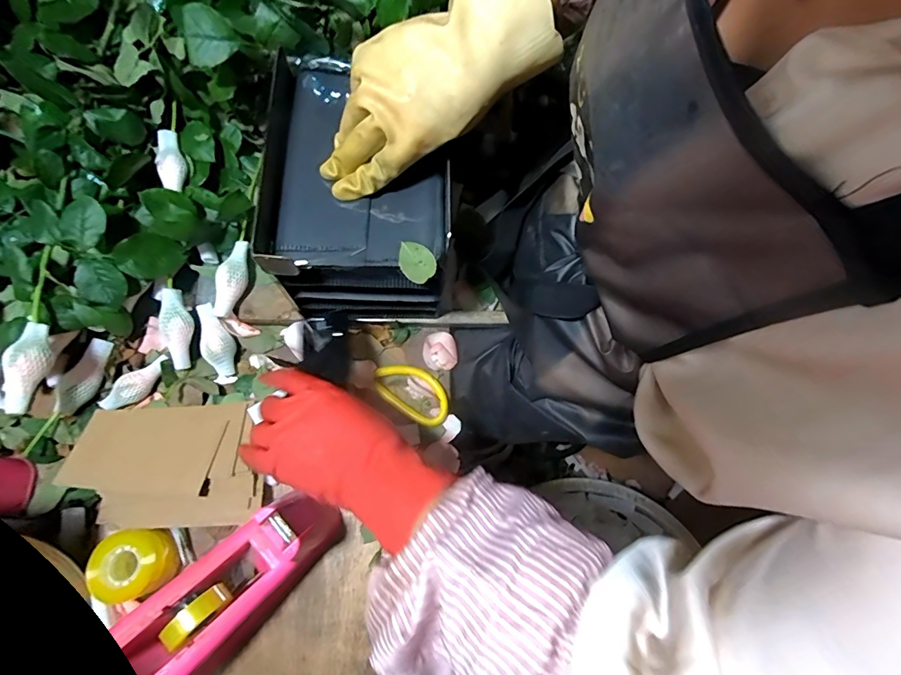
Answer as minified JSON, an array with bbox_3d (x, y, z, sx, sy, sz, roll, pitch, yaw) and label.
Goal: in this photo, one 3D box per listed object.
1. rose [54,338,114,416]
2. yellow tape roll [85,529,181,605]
[{"bbox_3d":[-0.389,0.041,0.470,0.028,0.024,0.082,14,74,2],"label":"rose"},{"bbox_3d":[-0.295,0.210,0.414,0.052,0.051,0.057,1,73,-2],"label":"yellow tape roll"}]

